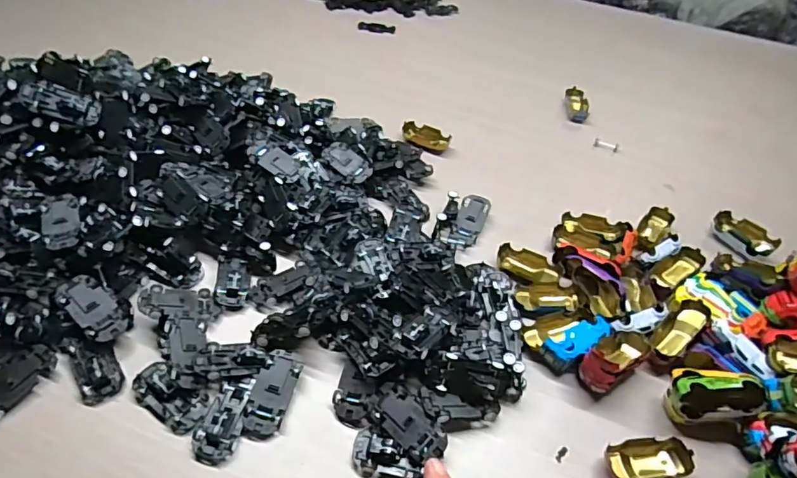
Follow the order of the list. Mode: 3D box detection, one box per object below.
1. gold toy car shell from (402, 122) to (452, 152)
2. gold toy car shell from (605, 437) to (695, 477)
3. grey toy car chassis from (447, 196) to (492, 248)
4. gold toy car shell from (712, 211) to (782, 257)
[{"bbox_3d":[0.035,-0.129,0.646,0.061,0.021,0.027,18,47,10],"label":"gold toy car shell"},{"bbox_3d":[0.186,0.168,0.377,0.061,0.017,0.034,-3,46,-9],"label":"gold toy car shell"},{"bbox_3d":[0.076,-0.019,0.542,0.030,0.011,0.070,21,60,13],"label":"grey toy car chassis"},{"bbox_3d":[0.378,-0.004,0.554,0.028,0.025,0.063,-17,50,-22],"label":"gold toy car shell"}]

